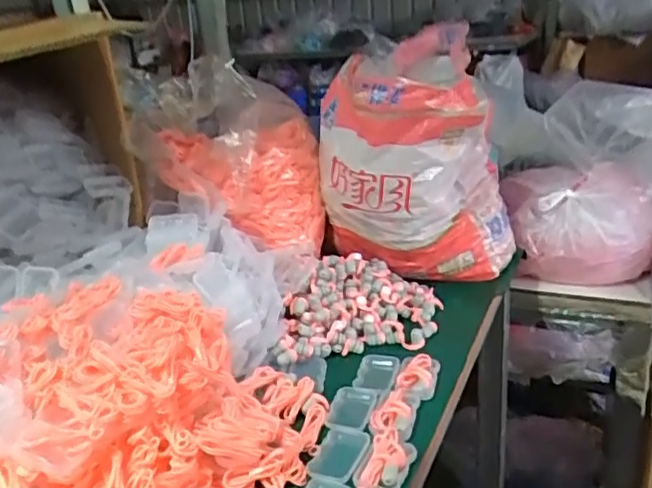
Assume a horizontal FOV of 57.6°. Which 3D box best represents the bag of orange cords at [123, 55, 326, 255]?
[{"bbox_3d":[-0.120,-0.114,0.768,0.236,0.202,0.167,2,23,18],"label":"bag of orange cords"}]

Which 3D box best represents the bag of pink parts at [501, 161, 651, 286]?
[{"bbox_3d":[0.378,-0.041,0.913,0.193,0.139,0.191,0,23,13],"label":"bag of pink parts"}]

